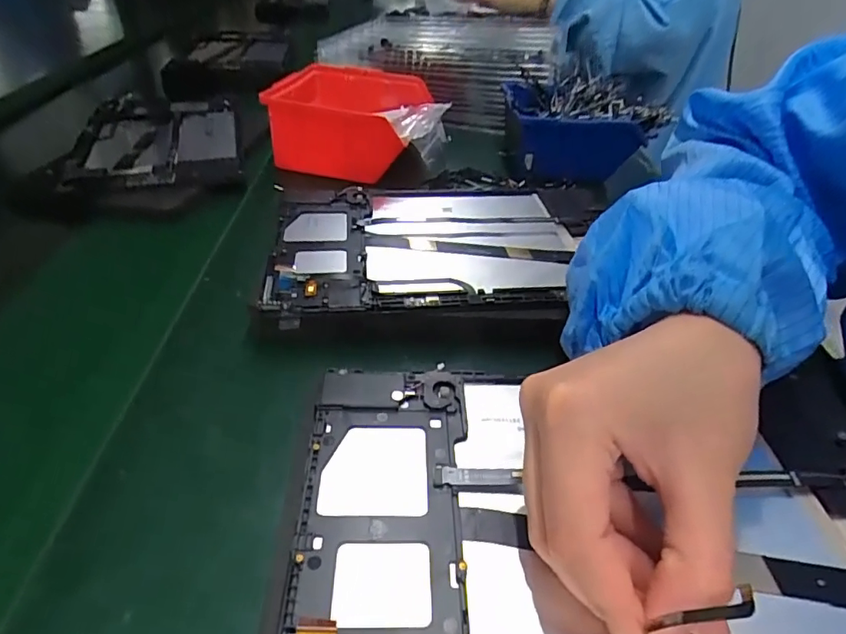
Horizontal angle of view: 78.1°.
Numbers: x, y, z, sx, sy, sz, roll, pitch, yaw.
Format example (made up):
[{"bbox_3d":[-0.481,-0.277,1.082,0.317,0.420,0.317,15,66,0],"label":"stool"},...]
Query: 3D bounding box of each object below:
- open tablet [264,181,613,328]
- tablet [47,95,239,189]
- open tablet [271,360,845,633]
[{"bbox_3d":[0.022,-0.052,0.360,0.242,0.018,0.161,-2,39,-6],"label":"open tablet"},{"bbox_3d":[-0.266,-0.182,0.520,0.157,0.015,0.228,-8,41,-13],"label":"tablet"},{"bbox_3d":[0.075,0.083,0.203,0.245,0.028,0.150,1,39,-2],"label":"open tablet"}]

